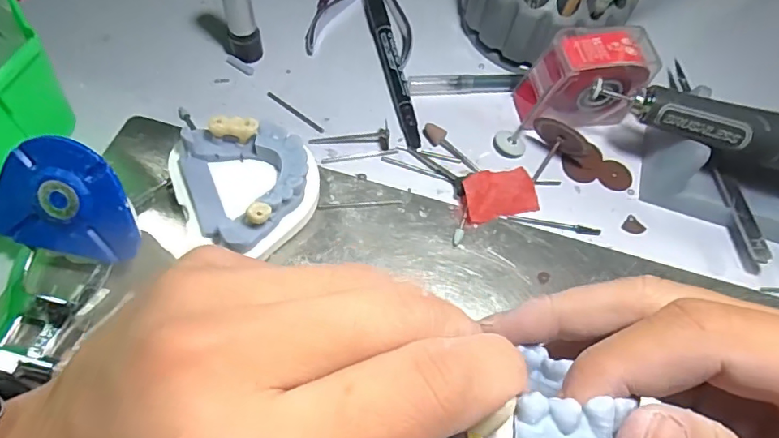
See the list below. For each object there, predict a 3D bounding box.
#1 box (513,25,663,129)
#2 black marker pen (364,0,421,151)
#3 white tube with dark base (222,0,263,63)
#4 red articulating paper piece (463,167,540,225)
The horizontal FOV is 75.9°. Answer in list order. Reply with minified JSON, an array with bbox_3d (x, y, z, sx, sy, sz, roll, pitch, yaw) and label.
[{"bbox_3d":[0.112,-0.079,0.288,0.061,0.051,0.031,-8,63,-9],"label":"box"},{"bbox_3d":[-0.001,-0.103,0.313,0.014,0.010,0.135,-7,63,-9],"label":"black marker pen"},{"bbox_3d":[-0.086,-0.116,0.286,0.018,0.059,0.013,-16,64,-13],"label":"white tube with dark base"},{"bbox_3d":[0.060,-0.014,0.269,0.043,0.004,0.025,-13,93,-18],"label":"red articulating paper piece"}]

